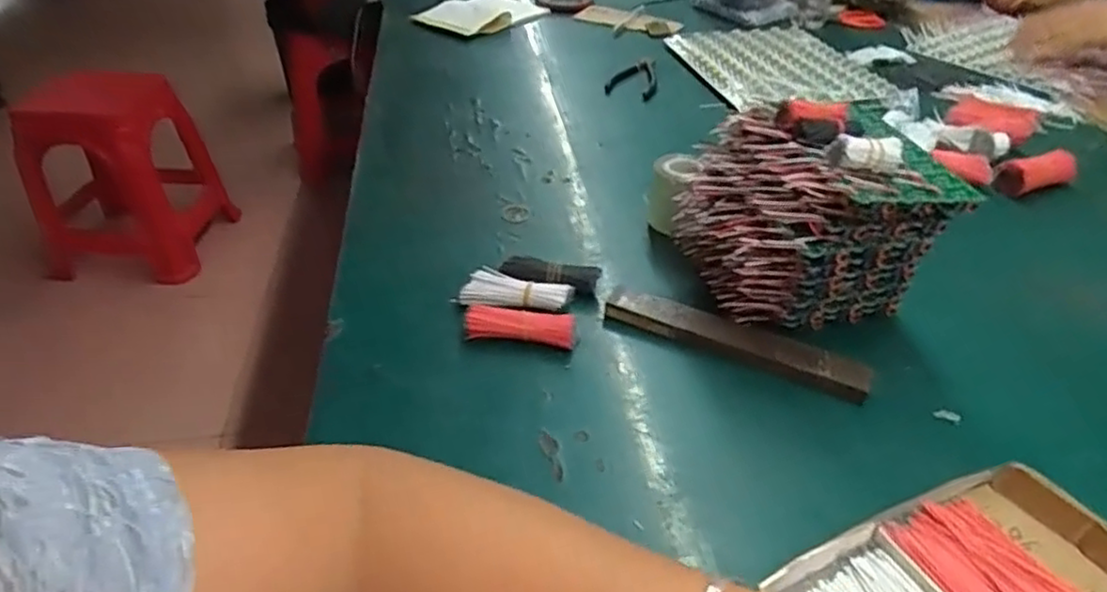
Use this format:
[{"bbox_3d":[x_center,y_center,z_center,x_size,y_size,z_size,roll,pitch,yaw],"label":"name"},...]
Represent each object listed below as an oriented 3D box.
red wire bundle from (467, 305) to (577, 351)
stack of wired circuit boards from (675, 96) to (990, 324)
[{"bbox_3d":[-0.027,0.026,0.553,0.088,0.022,0.025,4,38,6],"label":"red wire bundle"},{"bbox_3d":[0.205,-0.062,0.553,0.146,0.147,0.146,-11,39,-13],"label":"stack of wired circuit boards"}]

